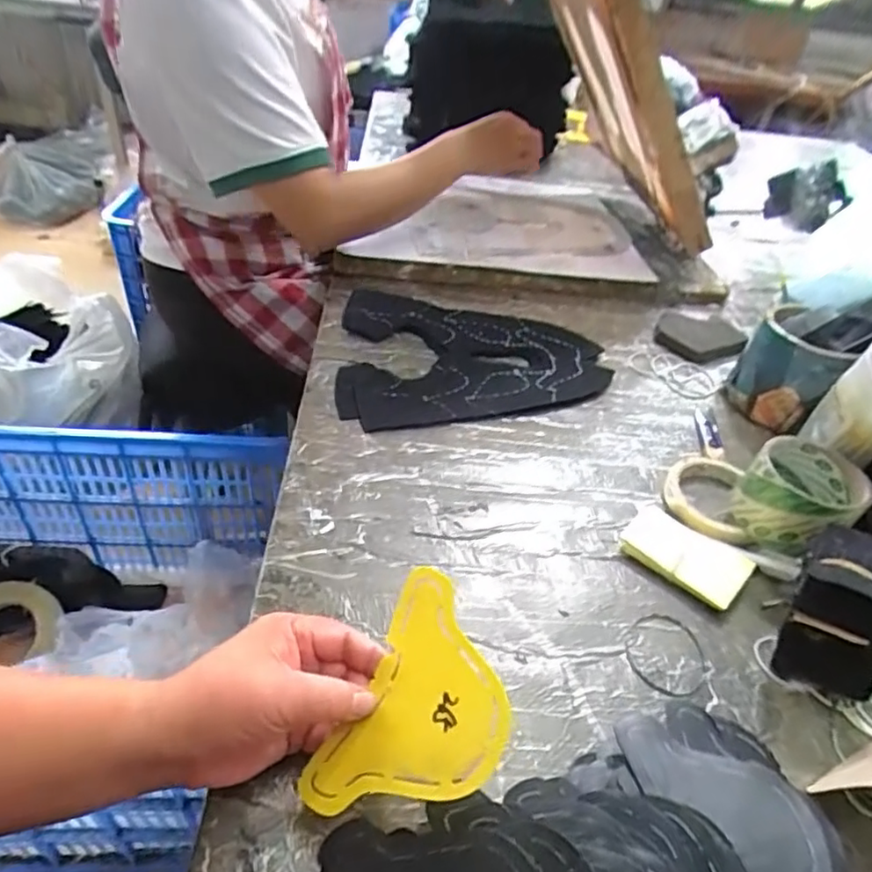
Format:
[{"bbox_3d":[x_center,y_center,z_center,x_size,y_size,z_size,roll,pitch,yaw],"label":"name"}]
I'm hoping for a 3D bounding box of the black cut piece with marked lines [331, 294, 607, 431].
[{"bbox_3d":[0.047,-0.083,0.687,0.298,0.013,0.231,4,43,-7],"label":"black cut piece with marked lines"}]

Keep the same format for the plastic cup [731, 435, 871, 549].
[{"bbox_3d":[0.305,0.056,0.517,0.093,0.074,0.082,-26,51,-33],"label":"plastic cup"}]

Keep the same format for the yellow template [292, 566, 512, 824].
[{"bbox_3d":[-0.006,0.147,0.326,0.087,0.007,0.131,20,69,27],"label":"yellow template"}]

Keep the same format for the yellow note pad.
[{"bbox_3d":[0.203,0.097,0.499,0.094,0.013,0.062,34,48,28],"label":"yellow note pad"}]

